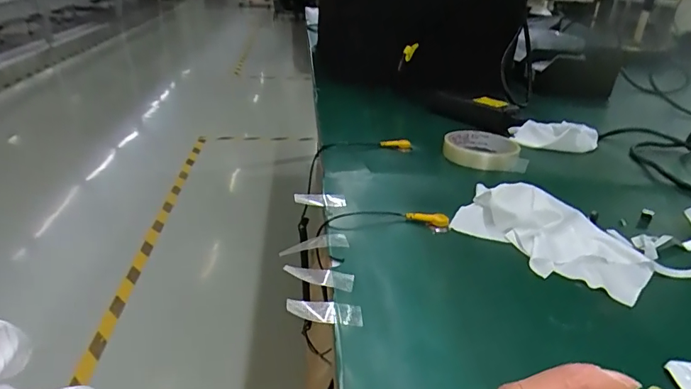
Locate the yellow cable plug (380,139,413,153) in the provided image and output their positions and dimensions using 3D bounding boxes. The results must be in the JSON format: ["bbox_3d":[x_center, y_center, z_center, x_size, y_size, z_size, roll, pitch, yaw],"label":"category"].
[{"bbox_3d":[0.069,-0.067,0.633,0.045,0.017,0.009,2,28,-4],"label":"yellow cable plug"}]

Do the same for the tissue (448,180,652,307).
[{"bbox_3d":[0.188,0.030,0.430,0.168,0.034,0.096,21,32,30],"label":"tissue"}]

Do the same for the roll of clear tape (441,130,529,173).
[{"bbox_3d":[0.179,-0.060,0.613,0.097,0.021,0.097,3,28,-2],"label":"roll of clear tape"}]

